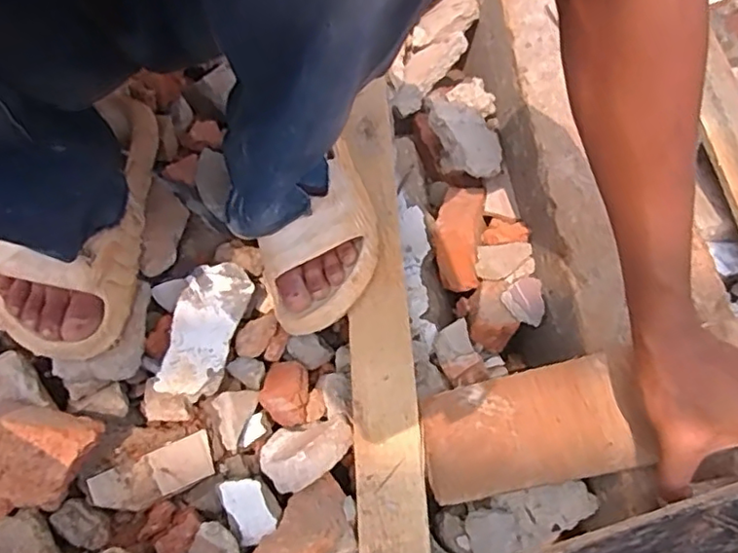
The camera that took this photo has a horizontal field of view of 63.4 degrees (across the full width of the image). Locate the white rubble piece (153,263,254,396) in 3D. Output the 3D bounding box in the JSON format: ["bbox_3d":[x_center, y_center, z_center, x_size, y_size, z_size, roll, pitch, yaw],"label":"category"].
[{"bbox_3d":[-0.158,0.053,0.578,0.057,0.043,0.132,14,62,6],"label":"white rubble piece"}]

